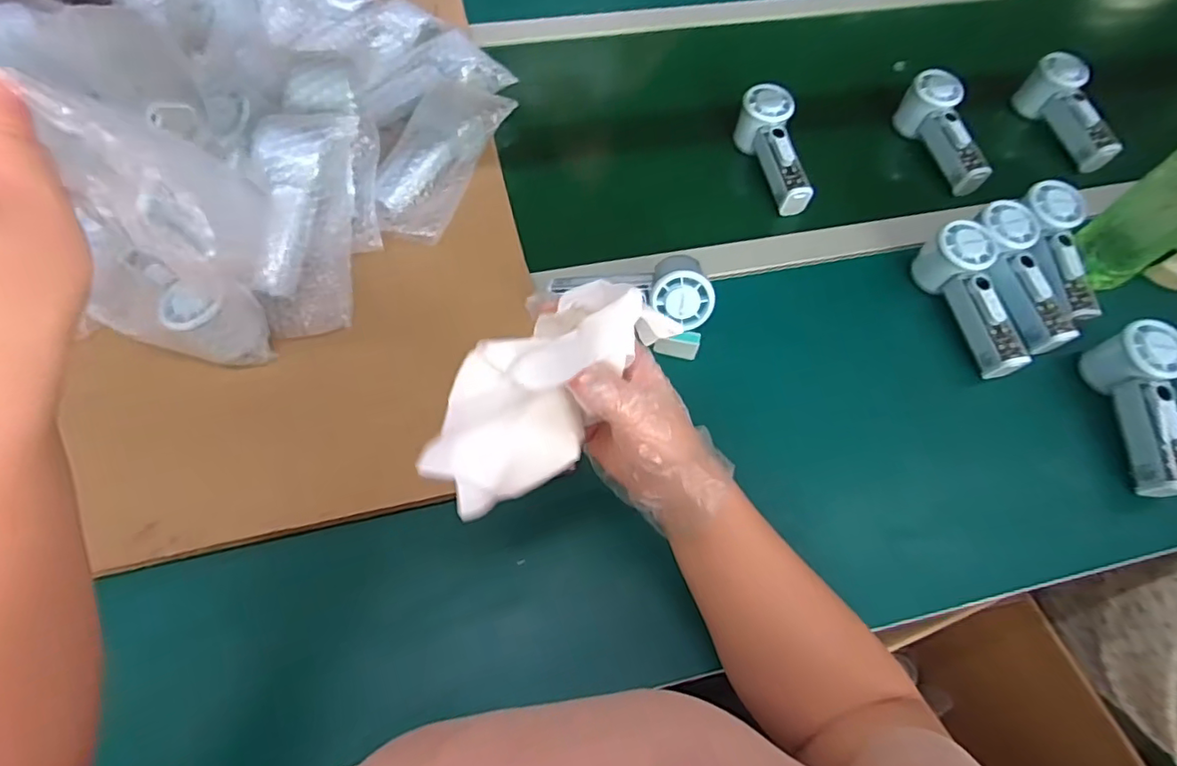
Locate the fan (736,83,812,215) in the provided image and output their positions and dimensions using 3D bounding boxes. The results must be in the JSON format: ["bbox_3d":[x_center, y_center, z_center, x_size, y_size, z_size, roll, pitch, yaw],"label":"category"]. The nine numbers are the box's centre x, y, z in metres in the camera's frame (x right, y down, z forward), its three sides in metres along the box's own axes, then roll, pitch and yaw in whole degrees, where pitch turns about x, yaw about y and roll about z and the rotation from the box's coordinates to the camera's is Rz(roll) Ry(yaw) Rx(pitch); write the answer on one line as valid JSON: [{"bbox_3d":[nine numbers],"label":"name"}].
[{"bbox_3d":[0.211,-0.261,0.658,0.047,0.060,0.153,-11,75,-9],"label":"fan"}]

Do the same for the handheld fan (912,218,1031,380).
[{"bbox_3d":[0.377,-0.080,0.569,0.050,0.066,0.153,-12,75,-9],"label":"handheld fan"}]

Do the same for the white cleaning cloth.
[{"bbox_3d":[-0.030,-0.001,0.341,0.074,0.073,0.157,43,90,19],"label":"white cleaning cloth"}]

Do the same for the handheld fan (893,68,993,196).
[{"bbox_3d":[0.417,-0.291,0.676,0.045,0.060,0.156,-6,62,-6],"label":"handheld fan"}]

